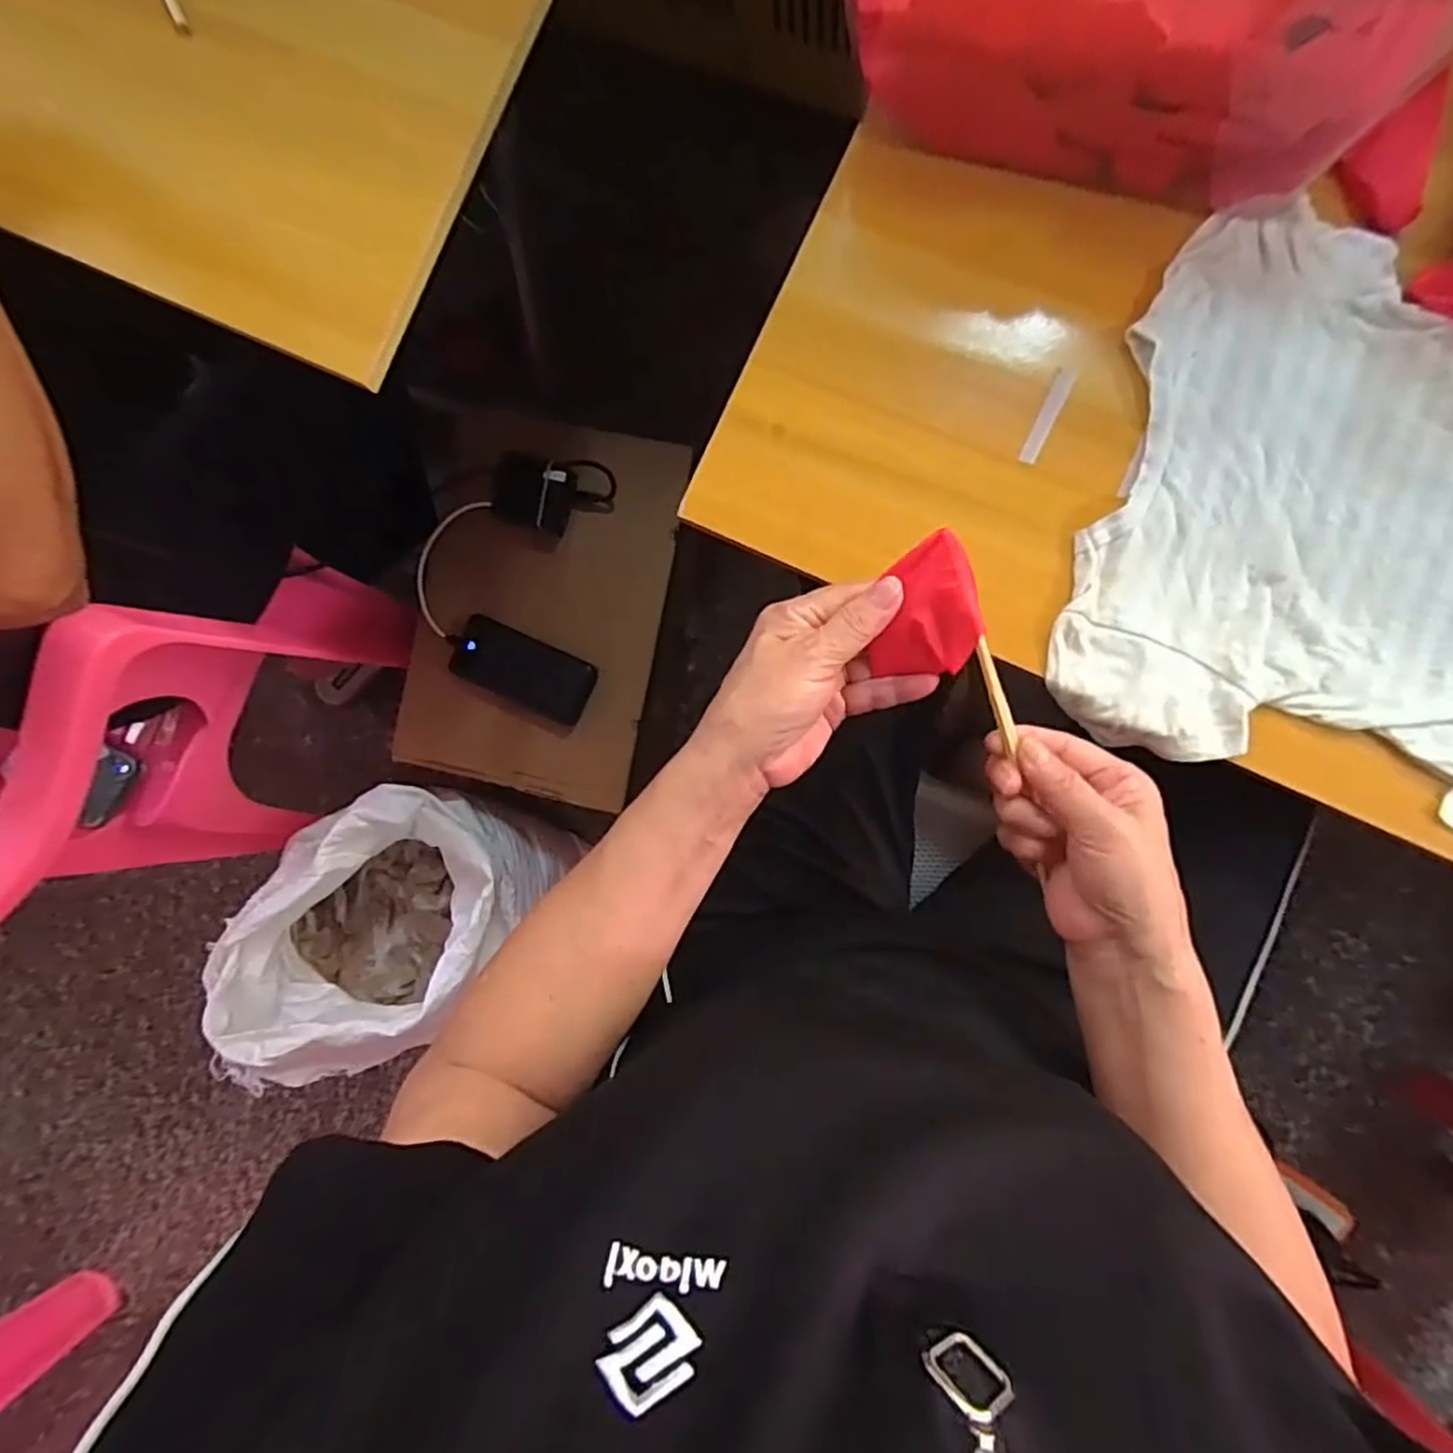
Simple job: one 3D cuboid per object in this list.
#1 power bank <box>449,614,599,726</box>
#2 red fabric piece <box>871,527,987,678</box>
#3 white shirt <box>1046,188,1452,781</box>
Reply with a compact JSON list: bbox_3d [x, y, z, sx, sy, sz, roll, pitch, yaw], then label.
[{"bbox_3d":[-0.225,-0.063,0.775,0.154,0.021,0.074,25,92,7],"label":"power bank"},{"bbox_3d":[0.098,-0.058,0.346,0.051,0.008,0.071,4,119,20],"label":"red fabric piece"},{"bbox_3d":[0.376,-0.114,0.385,0.320,0.014,0.299,14,91,8],"label":"white shirt"}]

